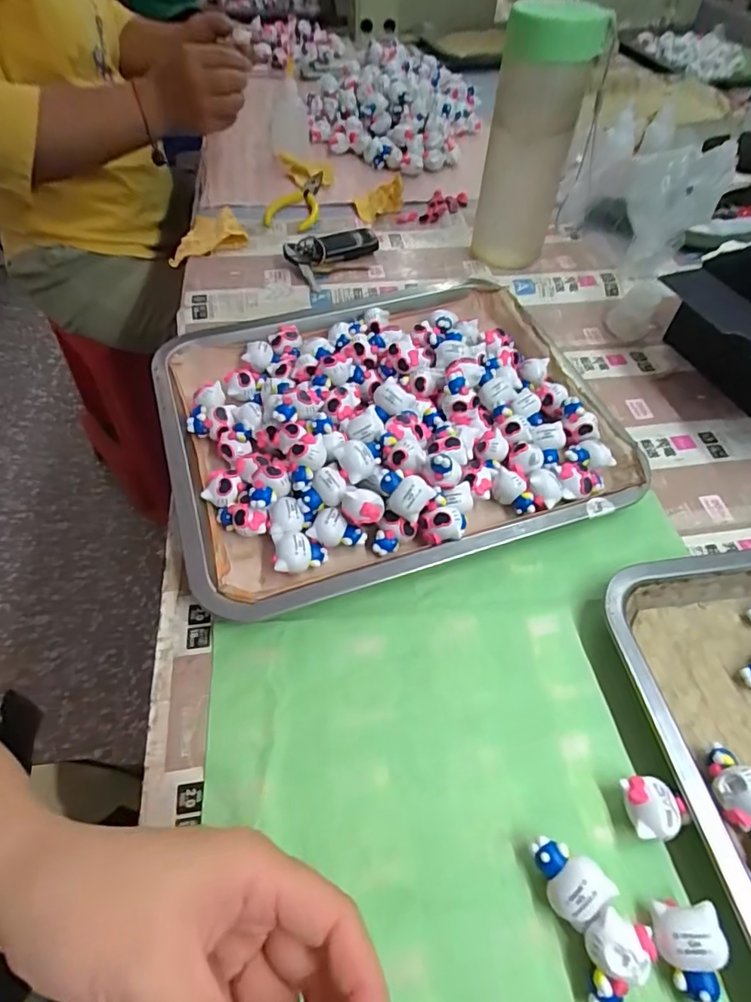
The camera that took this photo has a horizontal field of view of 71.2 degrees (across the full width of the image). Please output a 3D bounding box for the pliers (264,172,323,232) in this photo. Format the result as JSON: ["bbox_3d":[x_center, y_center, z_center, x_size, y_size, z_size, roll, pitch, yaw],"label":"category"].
[{"bbox_3d":[-0.080,-0.319,0.553,0.047,0.013,0.113,9,53,5],"label":"pliers"}]

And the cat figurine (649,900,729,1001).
[{"bbox_3d":[0.129,0.185,0.214,0.025,0.021,0.034,-2,53,-4],"label":"cat figurine"}]

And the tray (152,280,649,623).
[{"bbox_3d":[0.007,-0.067,0.382,0.306,0.049,0.253,-15,55,-13],"label":"tray"}]

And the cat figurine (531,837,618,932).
[{"bbox_3d":[0.083,0.164,0.228,0.023,0.021,0.033,-34,61,-24],"label":"cat figurine"}]

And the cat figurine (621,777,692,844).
[{"bbox_3d":[0.130,0.144,0.246,0.027,0.017,0.025,-5,54,-6],"label":"cat figurine"}]

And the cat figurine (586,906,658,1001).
[{"bbox_3d":[0.095,0.185,0.213,0.034,0.021,0.022,-29,60,-22],"label":"cat figurine"}]

